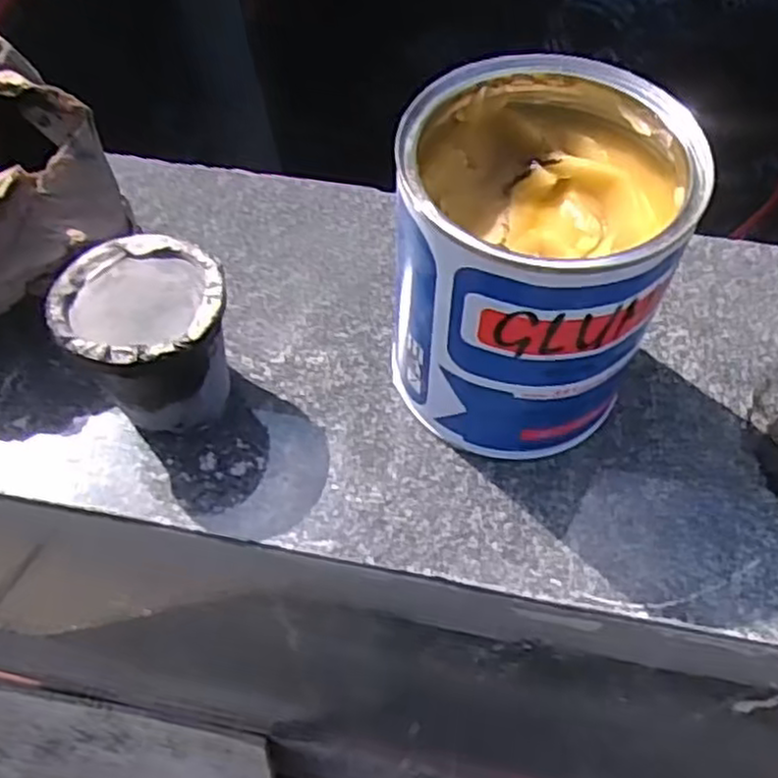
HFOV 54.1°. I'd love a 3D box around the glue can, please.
[{"bbox_3d":[0.055,-0.044,0.301,0.101,0.123,0.099,0,58,1],"label":"glue can"}]

